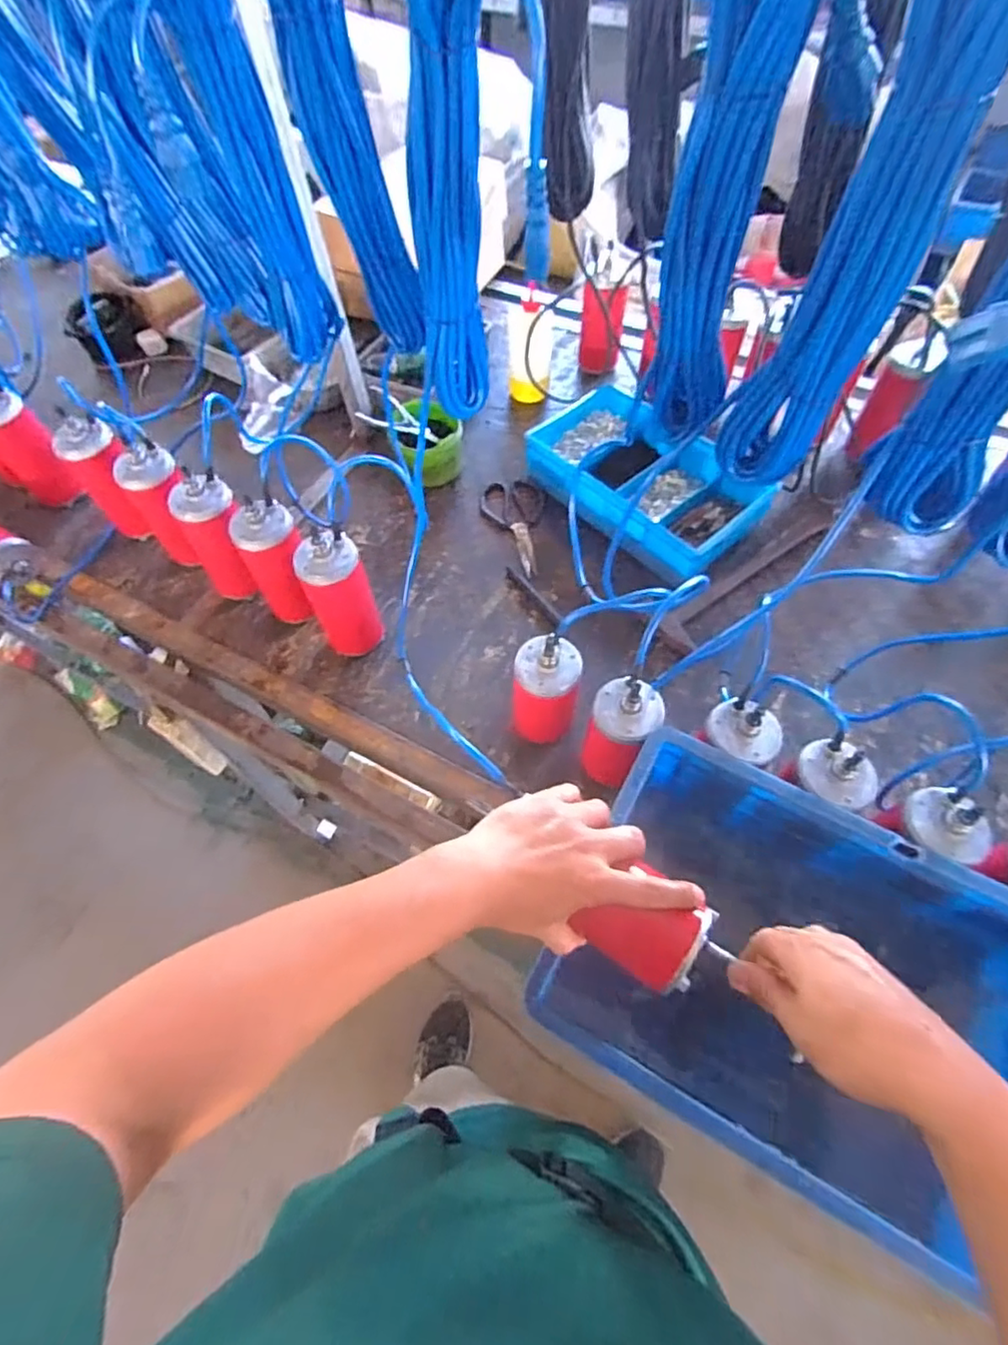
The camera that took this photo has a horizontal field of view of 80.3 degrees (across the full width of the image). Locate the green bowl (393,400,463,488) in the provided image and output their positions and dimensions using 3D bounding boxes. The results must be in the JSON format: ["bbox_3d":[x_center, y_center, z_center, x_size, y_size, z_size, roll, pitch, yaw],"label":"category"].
[{"bbox_3d":[-0.120,-0.381,0.987,0.101,0.079,0.120,-22,61,-10],"label":"green bowl"}]

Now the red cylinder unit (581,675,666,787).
[{"bbox_3d":[0.132,0.070,0.676,0.078,0.157,0.072,5,60,5],"label":"red cylinder unit"}]

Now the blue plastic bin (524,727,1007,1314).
[{"bbox_3d":[0.264,0.277,0.560,0.403,0.144,0.286,25,64,16],"label":"blue plastic bin"}]

